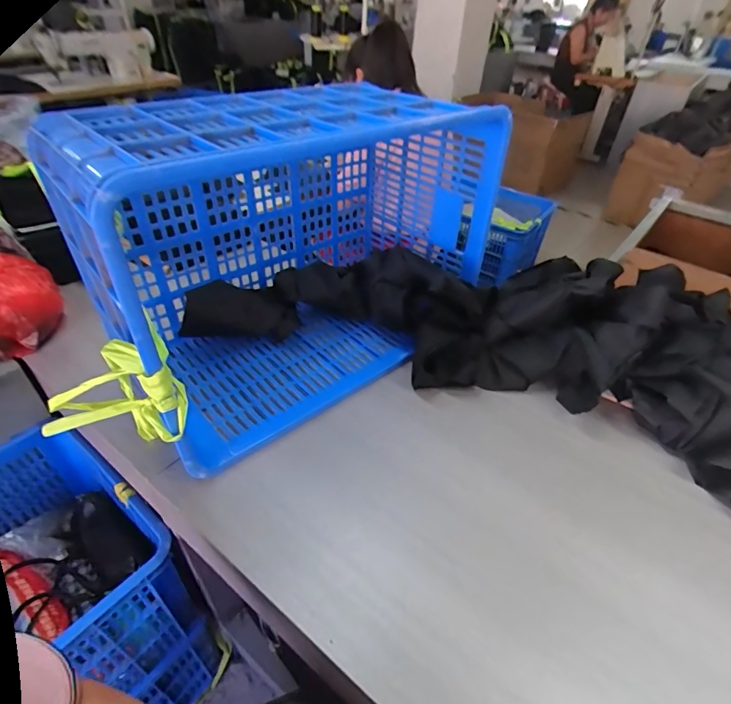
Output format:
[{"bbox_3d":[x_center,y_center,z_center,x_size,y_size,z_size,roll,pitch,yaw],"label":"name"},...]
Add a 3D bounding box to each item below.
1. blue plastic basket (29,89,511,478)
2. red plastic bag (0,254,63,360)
[{"bbox_3d":[-0.104,-0.166,0.712,0.609,0.408,0.338,-30,54,-31],"label":"blue plastic basket"},{"bbox_3d":[-0.657,-0.087,0.800,0.178,0.132,0.153,34,49,31],"label":"red plastic bag"}]

